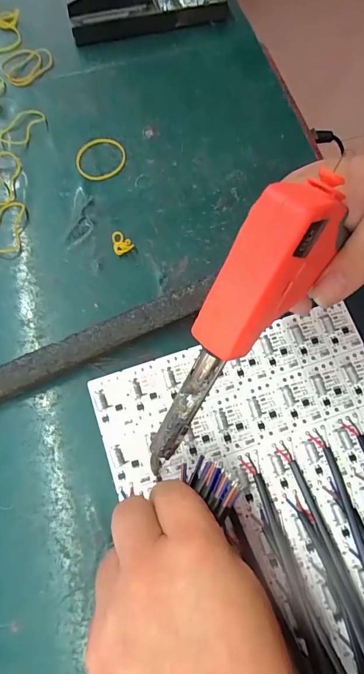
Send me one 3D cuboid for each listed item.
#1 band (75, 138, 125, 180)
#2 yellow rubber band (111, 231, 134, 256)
[{"bbox_3d":[-0.073,-0.161,0.339,0.045,0.004,0.044,0,73,1],"label":"band"},{"bbox_3d":[-0.051,-0.078,0.310,0.015,0.006,0.021,-31,75,-8],"label":"yellow rubber band"}]

